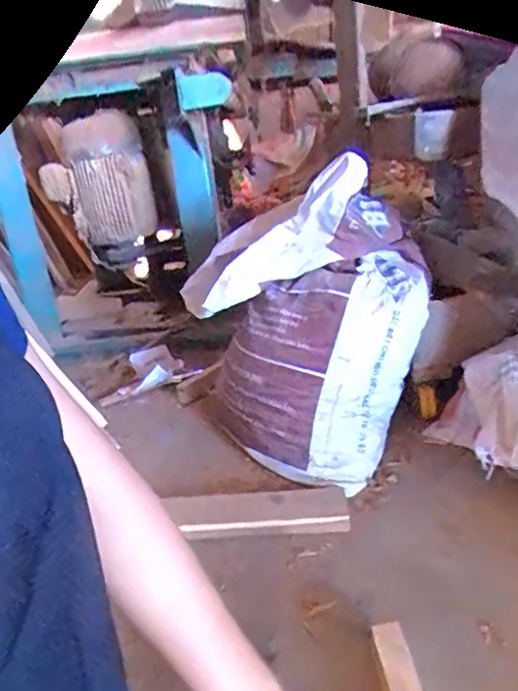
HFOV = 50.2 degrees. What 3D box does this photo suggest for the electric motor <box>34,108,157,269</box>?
[{"bbox_3d":[-0.428,-0.412,1.489,0.242,0.358,0.214,-6,20,5],"label":"electric motor"}]

